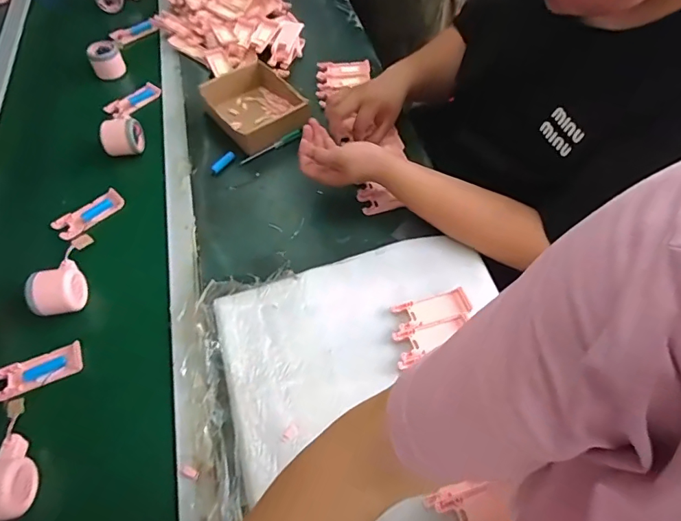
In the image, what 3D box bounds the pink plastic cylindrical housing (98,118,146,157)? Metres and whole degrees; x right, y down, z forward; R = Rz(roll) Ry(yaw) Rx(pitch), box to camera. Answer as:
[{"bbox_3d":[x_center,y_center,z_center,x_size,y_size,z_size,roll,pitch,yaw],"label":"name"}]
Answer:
[{"bbox_3d":[-0.375,-0.213,0.784,0.066,0.057,0.068,-15,59,-10],"label":"pink plastic cylindrical housing"}]

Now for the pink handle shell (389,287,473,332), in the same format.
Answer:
[{"bbox_3d":[0.125,0.065,0.612,0.104,0.009,0.039,-16,59,-10],"label":"pink handle shell"}]

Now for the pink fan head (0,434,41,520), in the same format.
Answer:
[{"bbox_3d":[-0.355,0.227,0.478,0.061,0.050,0.086,-7,58,-5],"label":"pink fan head"}]

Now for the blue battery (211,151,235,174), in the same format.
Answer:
[{"bbox_3d":[-0.200,-0.169,0.781,0.015,0.014,0.049,31,62,18],"label":"blue battery"}]

